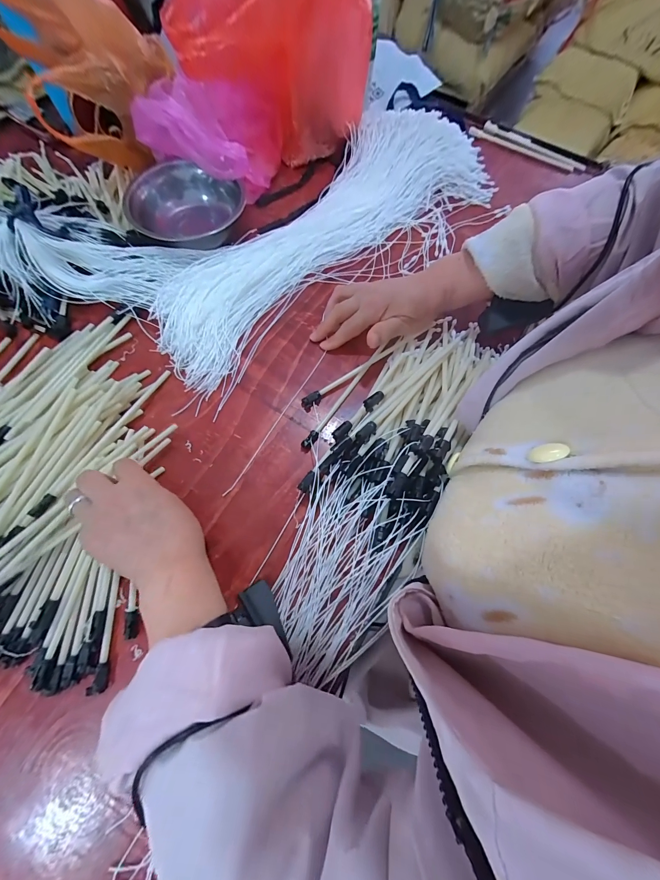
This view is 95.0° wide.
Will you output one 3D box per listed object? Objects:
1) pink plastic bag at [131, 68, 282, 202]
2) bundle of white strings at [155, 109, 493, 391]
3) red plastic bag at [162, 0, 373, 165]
[{"bbox_3d":[-0.150,-0.435,0.440,0.135,0.109,0.237,25,51,7],"label":"pink plastic bag"},{"bbox_3d":[-0.009,-0.326,0.451,0.594,0.030,0.218,-40,77,-13],"label":"bundle of white strings"},{"bbox_3d":[-0.075,-0.533,0.409,0.259,0.198,0.125,-25,74,-9],"label":"red plastic bag"}]

